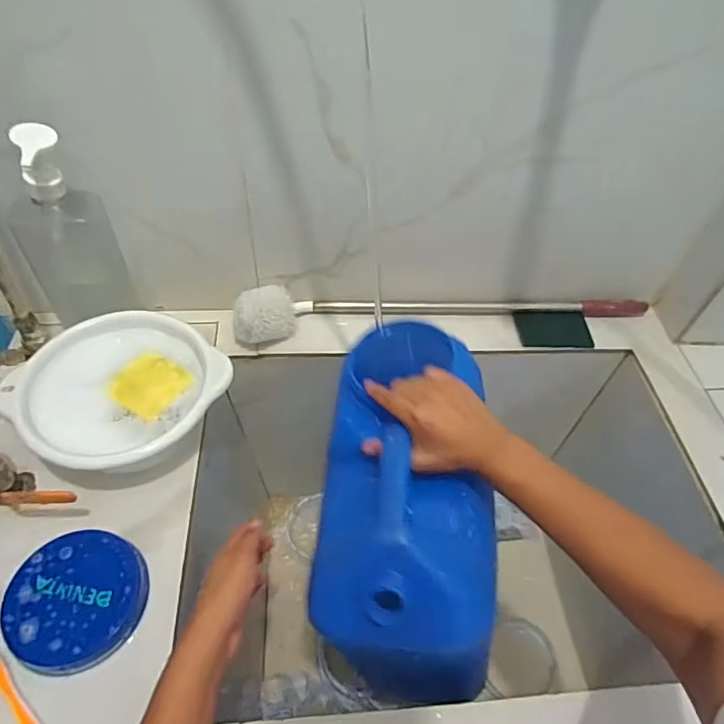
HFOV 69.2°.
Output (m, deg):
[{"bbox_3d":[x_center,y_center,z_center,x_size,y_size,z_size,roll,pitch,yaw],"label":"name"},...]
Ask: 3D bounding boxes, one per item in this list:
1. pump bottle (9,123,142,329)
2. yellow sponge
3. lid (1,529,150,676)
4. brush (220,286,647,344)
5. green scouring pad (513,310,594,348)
[{"bbox_3d":[-0.332,-0.139,0.589,0.104,0.247,0.082,-26,58,-24],"label":"pump bottle"},{"bbox_3d":[-0.236,0.025,0.588,0.068,0.014,0.070,27,54,17],"label":"yellow sponge"},{"bbox_3d":[-0.267,0.221,0.493,0.122,0.029,0.116,2,51,-3],"label":"lid"},{"bbox_3d":[0.123,-0.083,0.734,0.587,0.067,0.079,-6,52,-9],"label":"brush"},{"bbox_3d":[0.275,-0.047,0.754,0.106,0.009,0.060,0,67,-4],"label":"green scouring pad"}]

